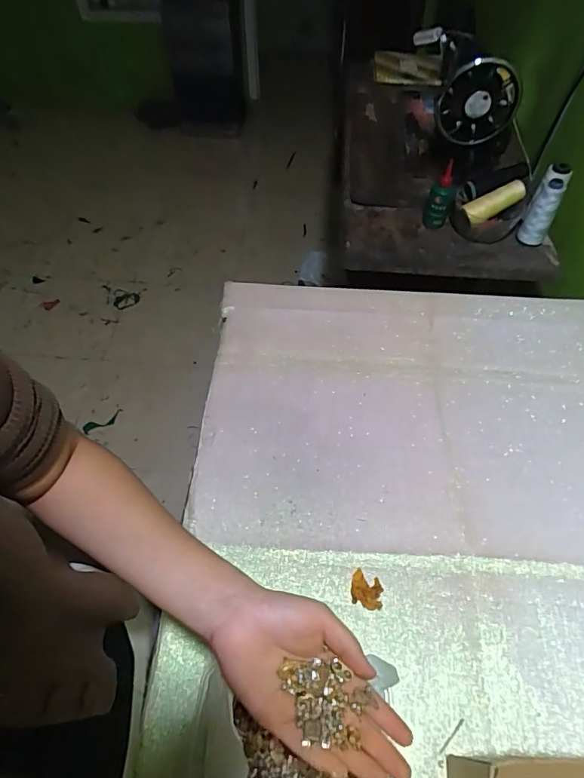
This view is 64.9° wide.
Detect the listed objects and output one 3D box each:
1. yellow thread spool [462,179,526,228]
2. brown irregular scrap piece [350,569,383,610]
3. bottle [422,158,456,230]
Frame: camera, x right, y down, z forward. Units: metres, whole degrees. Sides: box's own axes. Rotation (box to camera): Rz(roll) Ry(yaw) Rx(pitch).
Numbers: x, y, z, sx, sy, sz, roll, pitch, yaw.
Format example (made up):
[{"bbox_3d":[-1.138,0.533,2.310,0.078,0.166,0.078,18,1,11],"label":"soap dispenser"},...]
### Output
[{"bbox_3d":[0.364,-0.332,0.822,0.108,0.035,0.031,-25,54,11],"label":"yellow thread spool"},{"bbox_3d":[0.082,0.219,0.498,0.036,0.006,0.033,19,56,14],"label":"brown irregular scrap piece"},{"bbox_3d":[0.270,-0.349,0.830,0.046,0.113,0.033,14,55,11],"label":"bottle"}]

